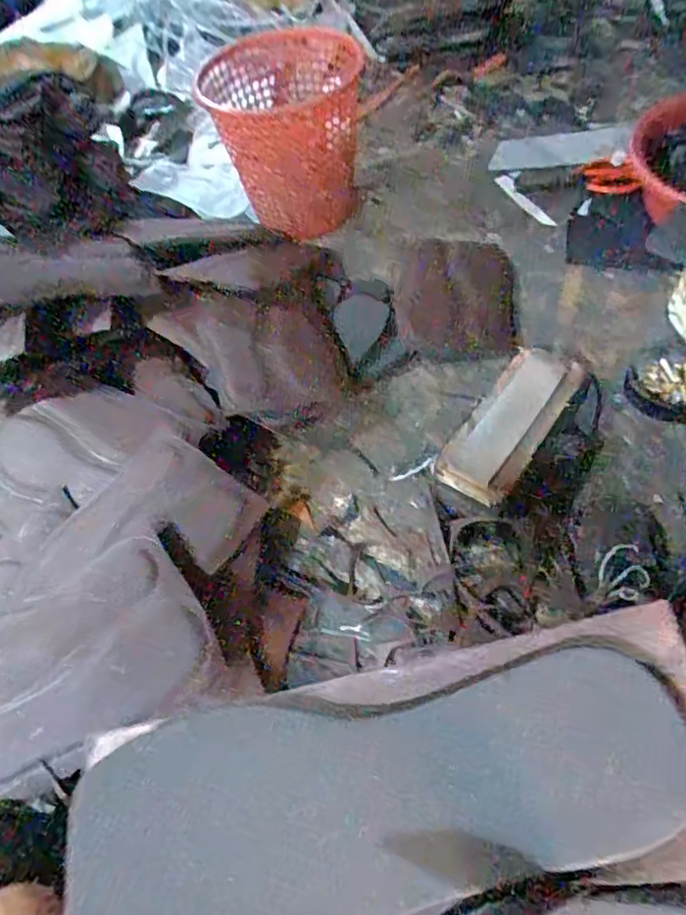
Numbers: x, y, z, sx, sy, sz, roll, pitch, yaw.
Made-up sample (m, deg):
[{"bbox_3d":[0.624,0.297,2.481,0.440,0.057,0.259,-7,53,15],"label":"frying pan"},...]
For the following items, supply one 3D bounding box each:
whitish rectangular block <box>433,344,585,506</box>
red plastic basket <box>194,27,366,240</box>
[{"bbox_3d":[0.200,-0.045,0.694,0.090,0.033,0.235,27,65,23],"label":"whitish rectangular block"},{"bbox_3d":[-0.087,-0.547,1.009,0.257,0.218,0.256,-10,57,2],"label":"red plastic basket"}]

